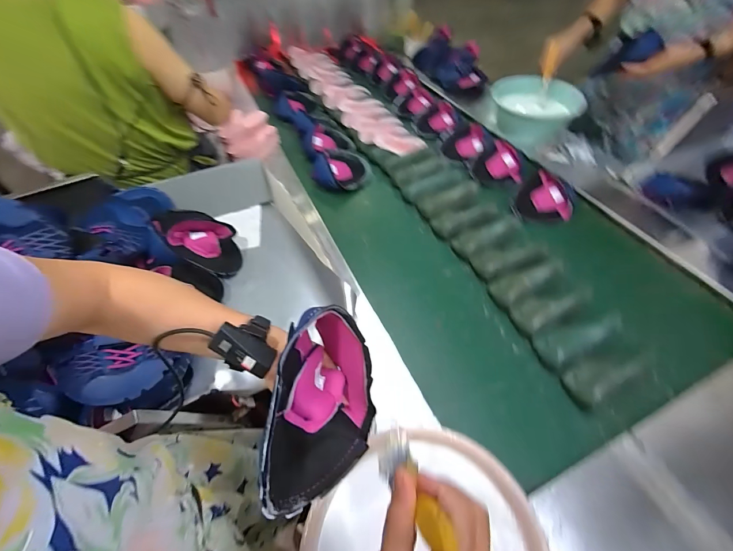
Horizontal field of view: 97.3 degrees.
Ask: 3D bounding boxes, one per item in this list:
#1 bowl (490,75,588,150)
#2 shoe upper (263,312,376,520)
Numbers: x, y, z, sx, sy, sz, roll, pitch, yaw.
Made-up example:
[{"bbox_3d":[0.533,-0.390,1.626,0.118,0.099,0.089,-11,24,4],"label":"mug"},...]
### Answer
[{"bbox_3d":[0.620,-0.616,1.202,0.320,0.113,0.299,17,56,14],"label":"bowl"},{"bbox_3d":[-0.041,0.127,0.335,0.090,0.129,0.188,-1,53,1],"label":"shoe upper"}]

